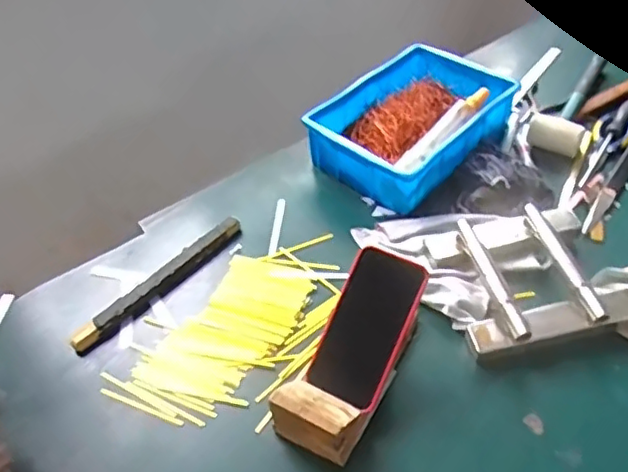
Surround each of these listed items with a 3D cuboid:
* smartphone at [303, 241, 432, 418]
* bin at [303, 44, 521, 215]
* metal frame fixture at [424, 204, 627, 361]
[{"bbox_3d":[0.056,0.095,0.648,0.081,0.014,0.158,26,88,23],"label":"smartphone"},{"bbox_3d":[0.160,-0.181,0.957,0.207,0.079,0.317,31,56,30],"label":"bin"},{"bbox_3d":[0.259,0.048,0.747,0.198,0.043,0.183,-12,46,-6],"label":"metal frame fixture"}]

